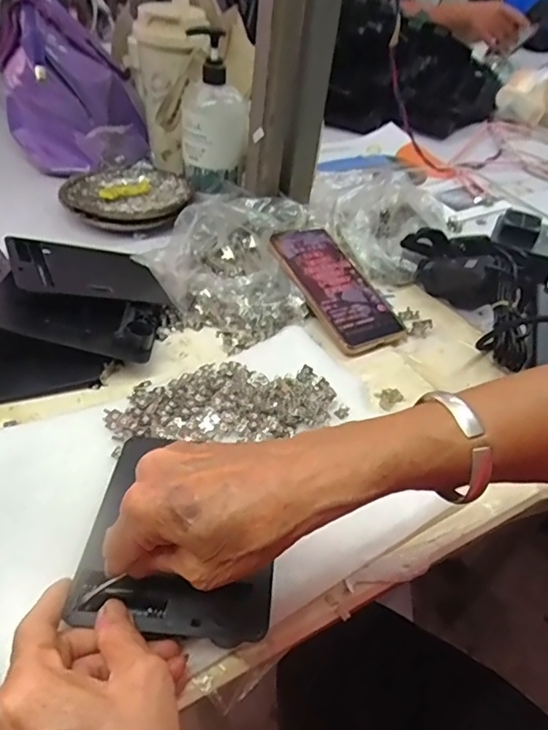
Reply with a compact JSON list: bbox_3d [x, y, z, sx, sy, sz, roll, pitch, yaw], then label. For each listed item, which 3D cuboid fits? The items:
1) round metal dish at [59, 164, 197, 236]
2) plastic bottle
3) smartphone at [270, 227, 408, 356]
[{"bbox_3d":[-0.171,-0.196,0.635,0.139,0.030,0.146,3,43,-3],"label":"round metal dish"},{"bbox_3d":[-0.070,-0.295,0.627,0.069,0.155,0.089,2,43,-4],"label":"plastic bottle"},{"bbox_3d":[0.059,-0.078,0.535,0.076,0.013,0.158,-19,62,-25],"label":"smartphone"}]

